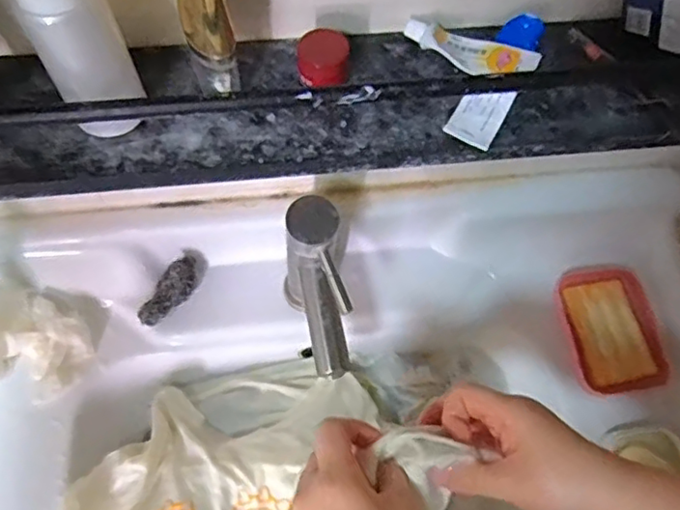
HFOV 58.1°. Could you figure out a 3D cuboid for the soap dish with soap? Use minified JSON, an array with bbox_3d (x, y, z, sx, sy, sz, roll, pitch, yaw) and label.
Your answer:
[{"bbox_3d":[0.282,0.076,0.637,0.089,0.023,0.131,-5,67,-5],"label":"soap dish with soap"}]

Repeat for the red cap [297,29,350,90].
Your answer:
[{"bbox_3d":[-0.011,-0.119,0.380,0.030,0.026,0.032,1,66,-3],"label":"red cap"}]

